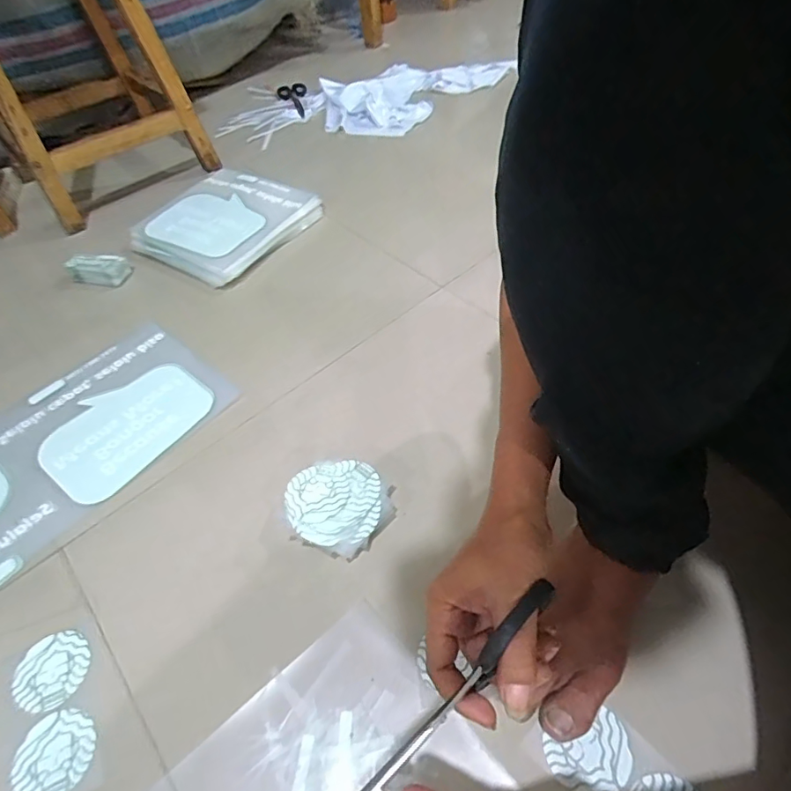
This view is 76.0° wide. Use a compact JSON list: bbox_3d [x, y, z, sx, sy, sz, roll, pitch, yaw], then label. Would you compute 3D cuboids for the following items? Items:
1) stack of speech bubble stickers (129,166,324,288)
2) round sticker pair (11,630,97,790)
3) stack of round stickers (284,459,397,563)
[{"bbox_3d":[-0.315,-0.317,0.901,0.268,0.032,0.257,26,57,22],"label":"stack of speech bubble stickers"},{"bbox_3d":[-0.308,0.284,0.455,0.067,0.005,0.134,-21,53,-13],"label":"round sticker pair"},{"bbox_3d":[-0.062,0.118,0.546,0.112,0.034,0.102,27,57,23],"label":"stack of round stickers"}]

